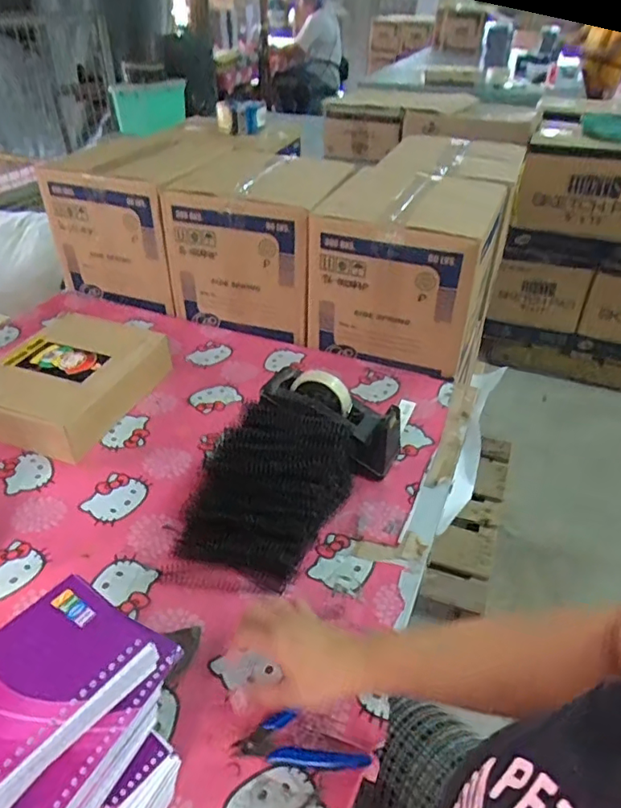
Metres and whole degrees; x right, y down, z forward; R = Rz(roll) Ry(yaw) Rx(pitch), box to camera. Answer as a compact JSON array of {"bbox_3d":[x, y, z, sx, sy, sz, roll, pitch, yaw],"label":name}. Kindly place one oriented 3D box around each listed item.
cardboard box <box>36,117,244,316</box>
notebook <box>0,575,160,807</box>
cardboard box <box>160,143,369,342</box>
[{"bbox_3d":[-0.340,-0.393,1.179,0.274,0.284,0.321,14,39,15],"label":"cardboard box"},{"bbox_3d":[-0.166,0.165,0.320,0.082,0.015,0.129,25,45,30],"label":"notebook"},{"bbox_3d":[-0.094,-0.305,1.061,0.300,0.280,0.207,17,40,19],"label":"cardboard box"}]

